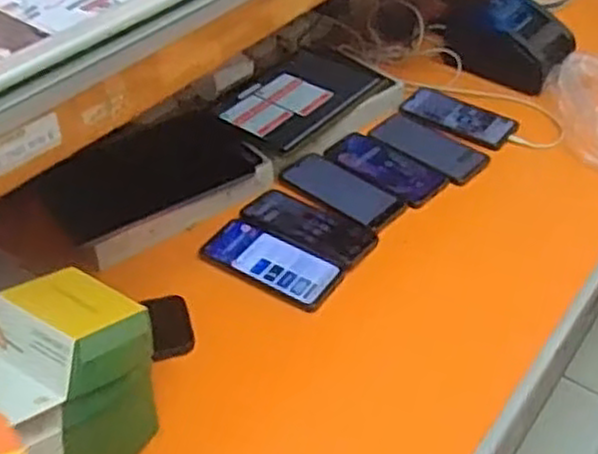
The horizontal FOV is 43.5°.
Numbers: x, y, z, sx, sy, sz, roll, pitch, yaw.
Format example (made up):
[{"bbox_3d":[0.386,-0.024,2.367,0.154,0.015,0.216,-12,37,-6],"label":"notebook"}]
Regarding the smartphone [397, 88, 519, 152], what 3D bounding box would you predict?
[{"bbox_3d":[0.242,-0.169,1.131,0.171,0.013,0.085,27,47,26],"label":"smartphone"}]

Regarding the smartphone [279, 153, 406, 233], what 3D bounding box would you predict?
[{"bbox_3d":[0.061,-0.050,1.011,0.169,0.014,0.084,25,47,25],"label":"smartphone"}]

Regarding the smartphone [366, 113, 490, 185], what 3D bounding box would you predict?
[{"bbox_3d":[0.187,-0.114,1.072,0.166,0.016,0.076,30,49,29],"label":"smartphone"}]

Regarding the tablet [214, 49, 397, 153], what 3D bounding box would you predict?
[{"bbox_3d":[0.011,-0.190,1.096,0.140,0.009,0.228,38,60,18],"label":"tablet"}]

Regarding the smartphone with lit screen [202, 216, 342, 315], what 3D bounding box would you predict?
[{"bbox_3d":[-0.033,0.043,0.908,0.168,0.007,0.078,24,52,18],"label":"smartphone with lit screen"}]

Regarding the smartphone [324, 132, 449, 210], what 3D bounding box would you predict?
[{"bbox_3d":[0.124,-0.083,1.054,0.169,0.011,0.078,32,57,26],"label":"smartphone"}]

